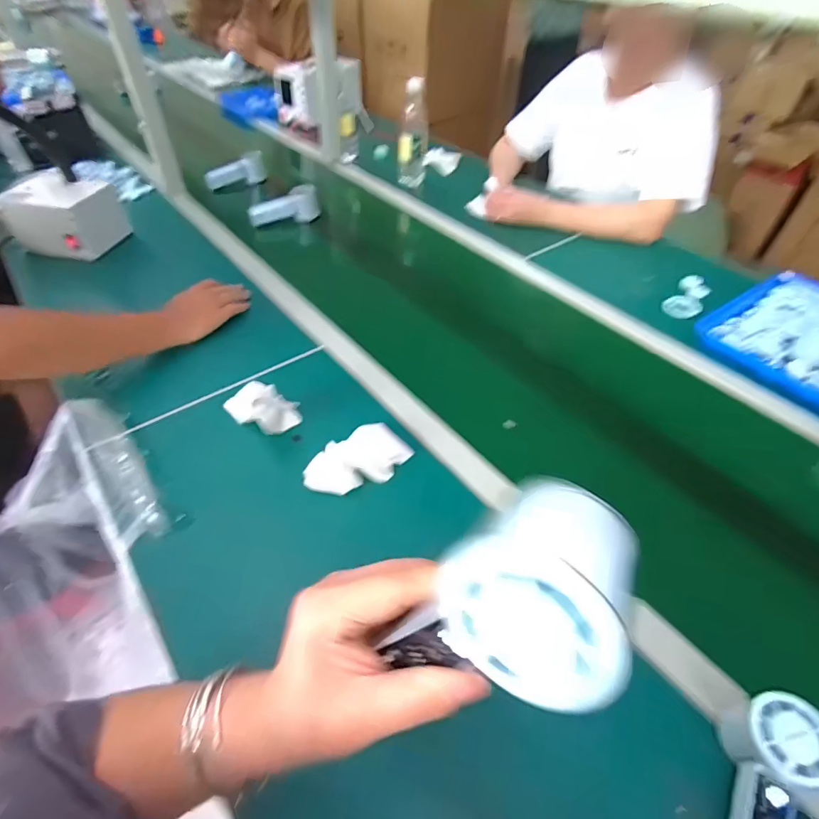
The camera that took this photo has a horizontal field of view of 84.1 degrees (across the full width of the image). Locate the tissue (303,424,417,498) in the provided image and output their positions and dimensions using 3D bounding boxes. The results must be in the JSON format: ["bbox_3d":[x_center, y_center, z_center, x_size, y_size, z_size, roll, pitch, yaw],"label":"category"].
[{"bbox_3d":[-0.063,0.062,0.558,0.128,0.033,0.066,-25,52,-24],"label":"tissue"}]

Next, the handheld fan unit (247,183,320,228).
[{"bbox_3d":[-0.282,-0.458,1.024,0.156,0.071,0.045,-20,51,-20],"label":"handheld fan unit"}]

